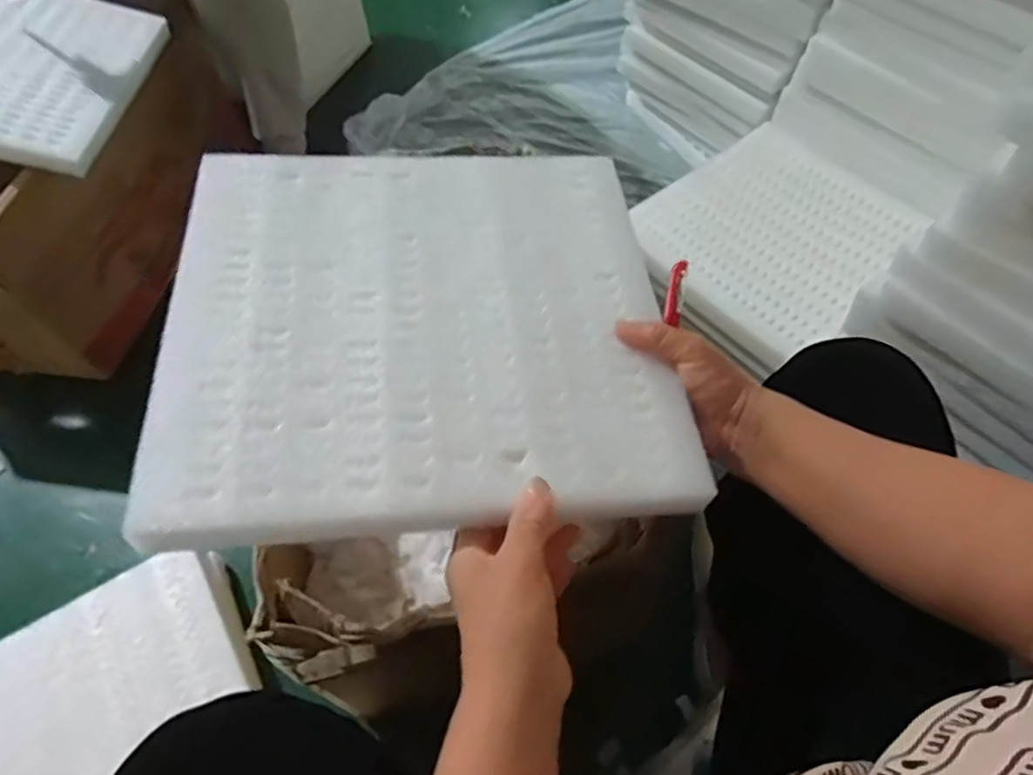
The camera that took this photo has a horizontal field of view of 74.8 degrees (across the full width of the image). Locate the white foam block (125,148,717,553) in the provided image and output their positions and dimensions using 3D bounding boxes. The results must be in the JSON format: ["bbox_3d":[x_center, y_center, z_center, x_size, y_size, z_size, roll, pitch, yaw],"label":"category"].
[{"bbox_3d":[-0.064,-0.058,0.486,0.334,0.019,0.333,-2,55,-10],"label":"white foam block"}]

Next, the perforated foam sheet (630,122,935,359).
[{"bbox_3d":[0.370,-0.227,0.966,0.338,0.030,0.318,-35,62,-18],"label":"perforated foam sheet"}]

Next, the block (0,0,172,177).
[{"bbox_3d":[-0.720,-0.454,0.933,0.352,0.026,0.338,13,58,-11],"label":"block"}]

